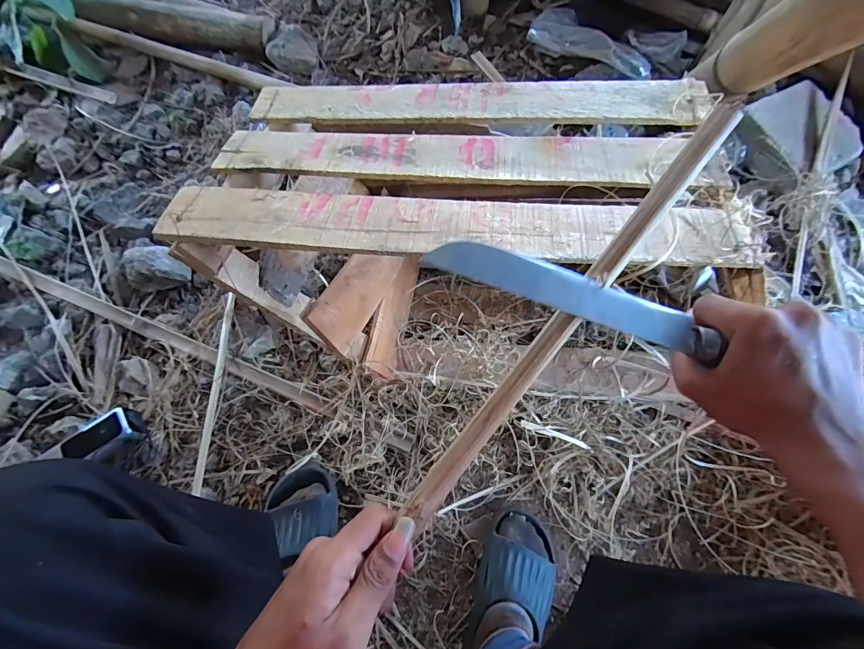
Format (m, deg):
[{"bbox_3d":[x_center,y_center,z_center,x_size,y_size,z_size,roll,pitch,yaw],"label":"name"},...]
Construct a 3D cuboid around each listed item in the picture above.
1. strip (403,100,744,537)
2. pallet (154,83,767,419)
[{"bbox_3d":[0.092,-0.011,0.264,0.017,0.006,0.334,38,88,13],"label":"strip"},{"bbox_3d":[0.028,-0.134,0.580,0.577,0.319,0.344,6,67,1],"label":"pallet"}]

